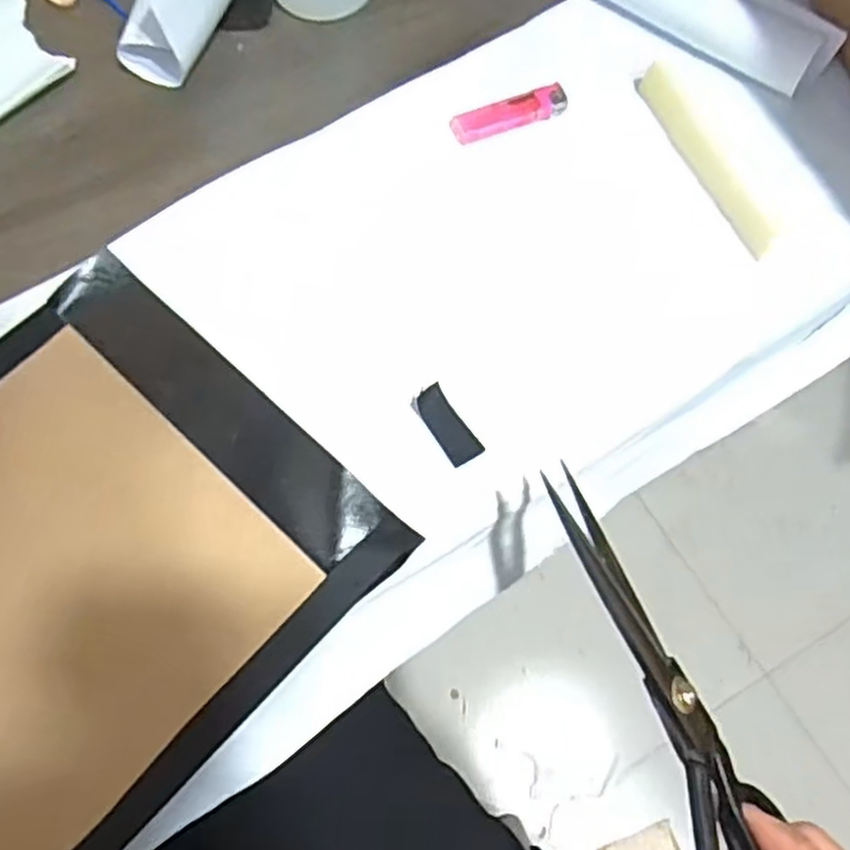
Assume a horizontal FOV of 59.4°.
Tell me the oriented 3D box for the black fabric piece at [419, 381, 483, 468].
[{"bbox_3d":[0.012,0.001,0.408,0.017,0.013,0.044,-33,72,-12],"label":"black fabric piece"}]

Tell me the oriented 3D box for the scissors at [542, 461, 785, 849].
[{"bbox_3d":[0.110,0.129,0.334,0.020,0.070,0.222,-29,69,36],"label":"scissors"}]

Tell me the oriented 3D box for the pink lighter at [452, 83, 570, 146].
[{"bbox_3d":[0.056,-0.203,0.488,0.076,0.009,0.020,-19,69,-7],"label":"pink lighter"}]

